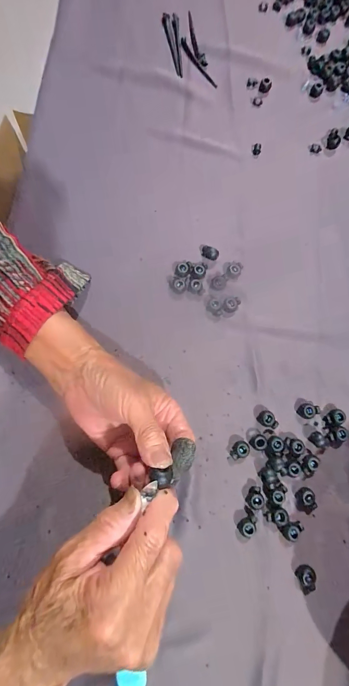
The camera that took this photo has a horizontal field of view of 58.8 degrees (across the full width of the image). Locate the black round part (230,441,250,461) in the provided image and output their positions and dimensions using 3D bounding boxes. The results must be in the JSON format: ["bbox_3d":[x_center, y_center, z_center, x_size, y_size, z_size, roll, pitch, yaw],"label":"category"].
[{"bbox_3d":[0.063,0.103,0.300,0.019,0.011,0.015,-15,77,-5],"label":"black round part"}]

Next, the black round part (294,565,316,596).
[{"bbox_3d":[0.120,0.212,0.276,0.016,0.010,0.023,-23,78,-6],"label":"black round part"}]

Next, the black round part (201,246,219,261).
[{"bbox_3d":[0.040,-0.100,0.345,0.019,0.013,0.011,19,77,3],"label":"black round part"}]

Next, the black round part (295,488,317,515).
[{"bbox_3d":[0.123,0.149,0.291,0.016,0.011,0.024,-10,77,-3],"label":"black round part"}]

